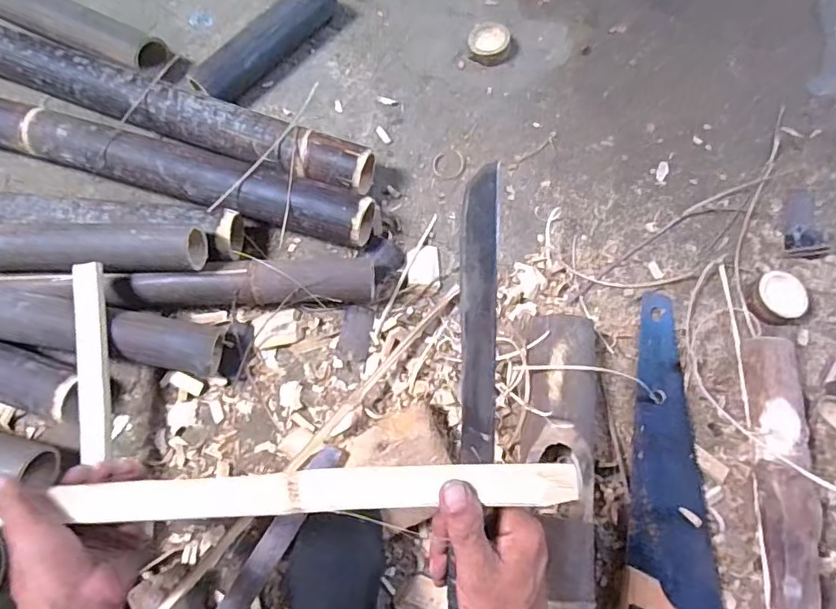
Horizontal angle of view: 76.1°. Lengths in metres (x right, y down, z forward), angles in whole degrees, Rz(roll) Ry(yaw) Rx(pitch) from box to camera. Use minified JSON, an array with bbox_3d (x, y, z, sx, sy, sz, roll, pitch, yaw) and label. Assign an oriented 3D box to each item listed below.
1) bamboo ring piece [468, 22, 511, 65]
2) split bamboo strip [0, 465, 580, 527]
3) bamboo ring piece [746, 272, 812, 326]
[{"bbox_3d":[0.105,-0.387,0.794,0.058,0.019,0.066,15,73,4],"label":"bamboo ring piece"},{"bbox_3d":[-0.094,0.140,0.391,0.410,0.015,0.028,-7,72,14],"label":"split bamboo strip"},{"bbox_3d":[0.446,-0.007,0.662,0.066,0.026,0.063,0,73,0],"label":"bamboo ring piece"}]

